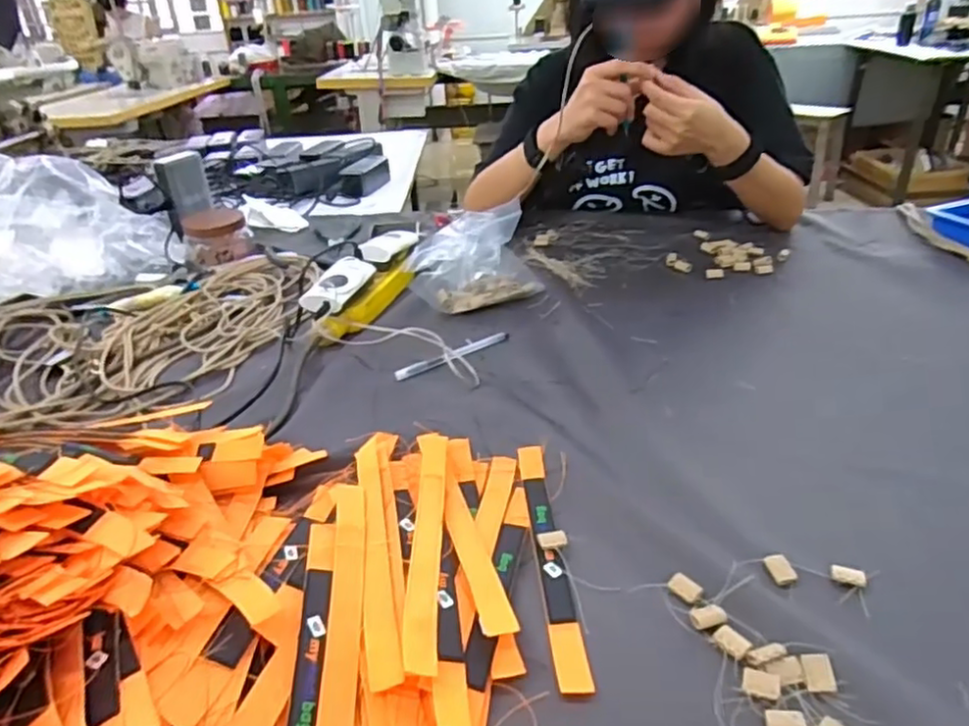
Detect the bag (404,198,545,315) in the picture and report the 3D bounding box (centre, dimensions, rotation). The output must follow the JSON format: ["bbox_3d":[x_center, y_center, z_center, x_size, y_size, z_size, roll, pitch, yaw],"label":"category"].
[{"bbox_3d":[-0.013,-0.136,0.802,0.152,0.118,0.083,-18,34,-22],"label":"bag"}]

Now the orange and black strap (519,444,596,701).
[{"bbox_3d":[0.047,0.135,0.470,0.021,0.006,0.223,-5,32,-2],"label":"orange and black strap"}]

